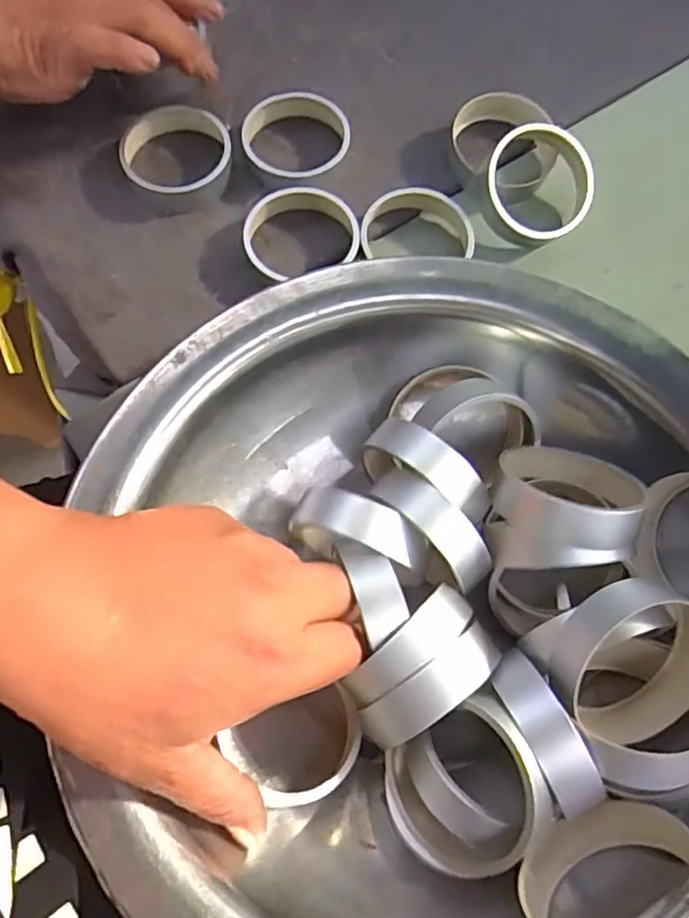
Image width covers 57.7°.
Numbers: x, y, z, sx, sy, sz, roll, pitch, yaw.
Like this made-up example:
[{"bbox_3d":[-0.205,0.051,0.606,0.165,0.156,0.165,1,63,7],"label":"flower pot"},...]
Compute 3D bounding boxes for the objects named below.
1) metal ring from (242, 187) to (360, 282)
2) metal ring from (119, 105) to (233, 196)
[{"bbox_3d":[-0.025,-0.128,0.362,0.065,0.022,0.055,-13,73,-6],"label":"metal ring"},{"bbox_3d":[-0.103,-0.185,0.384,0.066,0.021,0.057,-15,73,-6],"label":"metal ring"}]

